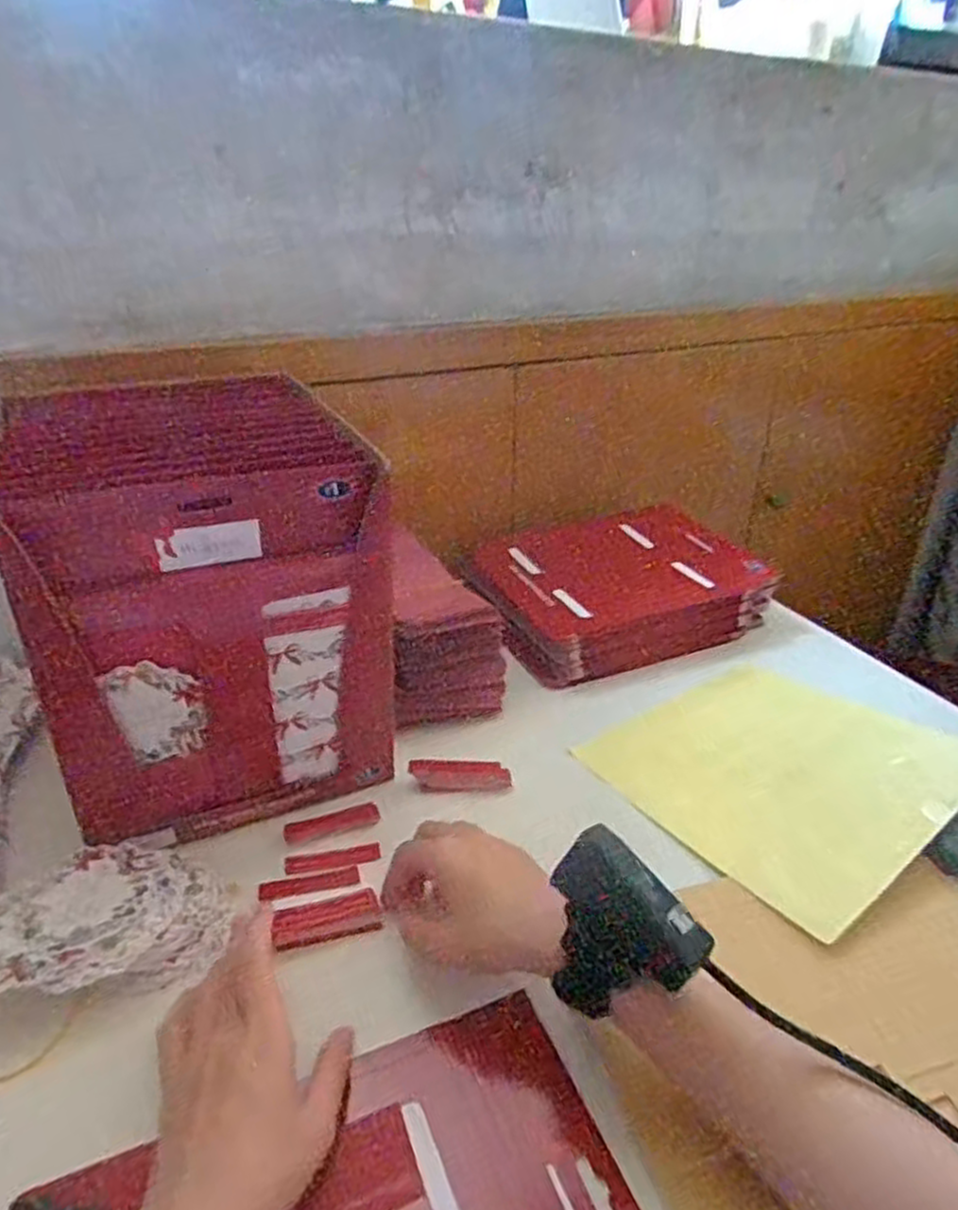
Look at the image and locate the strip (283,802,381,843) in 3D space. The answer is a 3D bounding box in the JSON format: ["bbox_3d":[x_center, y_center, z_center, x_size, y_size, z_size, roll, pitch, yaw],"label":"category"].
[{"bbox_3d":[-0.100,0.147,0.508,0.063,0.007,0.017,-8,29,-15],"label":"strip"}]

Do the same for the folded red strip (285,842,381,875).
[{"bbox_3d":[-0.095,0.164,0.486,0.060,0.004,0.014,-5,29,-11],"label":"folded red strip"}]

